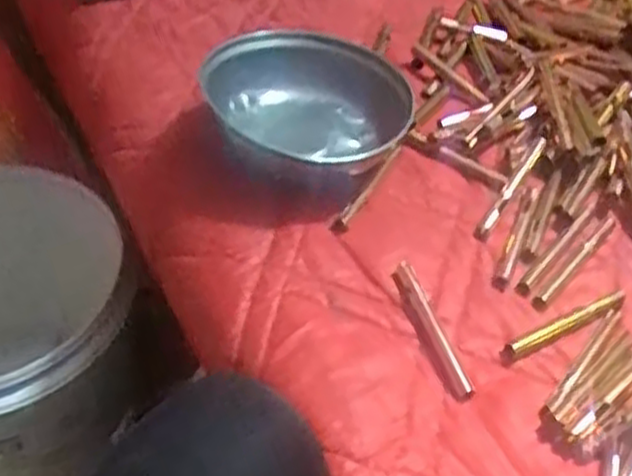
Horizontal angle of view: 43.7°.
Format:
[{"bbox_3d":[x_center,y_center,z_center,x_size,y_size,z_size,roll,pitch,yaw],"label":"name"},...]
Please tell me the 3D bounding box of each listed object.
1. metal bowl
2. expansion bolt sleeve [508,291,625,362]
[{"bbox_3d":[0.000,-0.081,0.525,0.131,0.056,0.131,2,46,-2],"label":"metal bowl"},{"bbox_3d":[0.147,0.049,0.456,0.086,0.006,0.011,-21,51,-22],"label":"expansion bolt sleeve"}]

